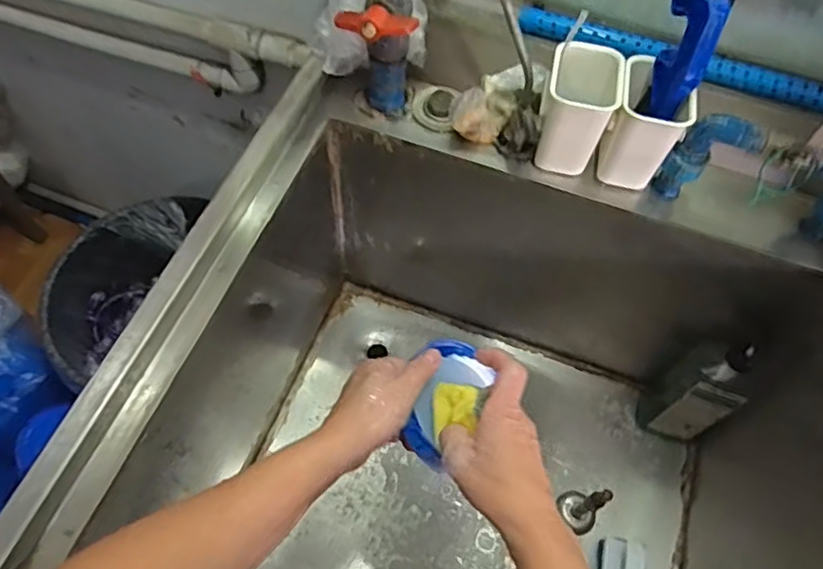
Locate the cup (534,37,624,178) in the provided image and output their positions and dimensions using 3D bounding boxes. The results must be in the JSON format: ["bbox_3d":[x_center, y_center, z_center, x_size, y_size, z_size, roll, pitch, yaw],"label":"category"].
[{"bbox_3d":[0.174,-0.186,0.660,0.069,0.107,0.078,15,61,5],"label":"cup"}]

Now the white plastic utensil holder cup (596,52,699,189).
[{"bbox_3d":[0.244,-0.165,0.656,0.075,0.111,0.077,17,61,6],"label":"white plastic utensil holder cup"}]

